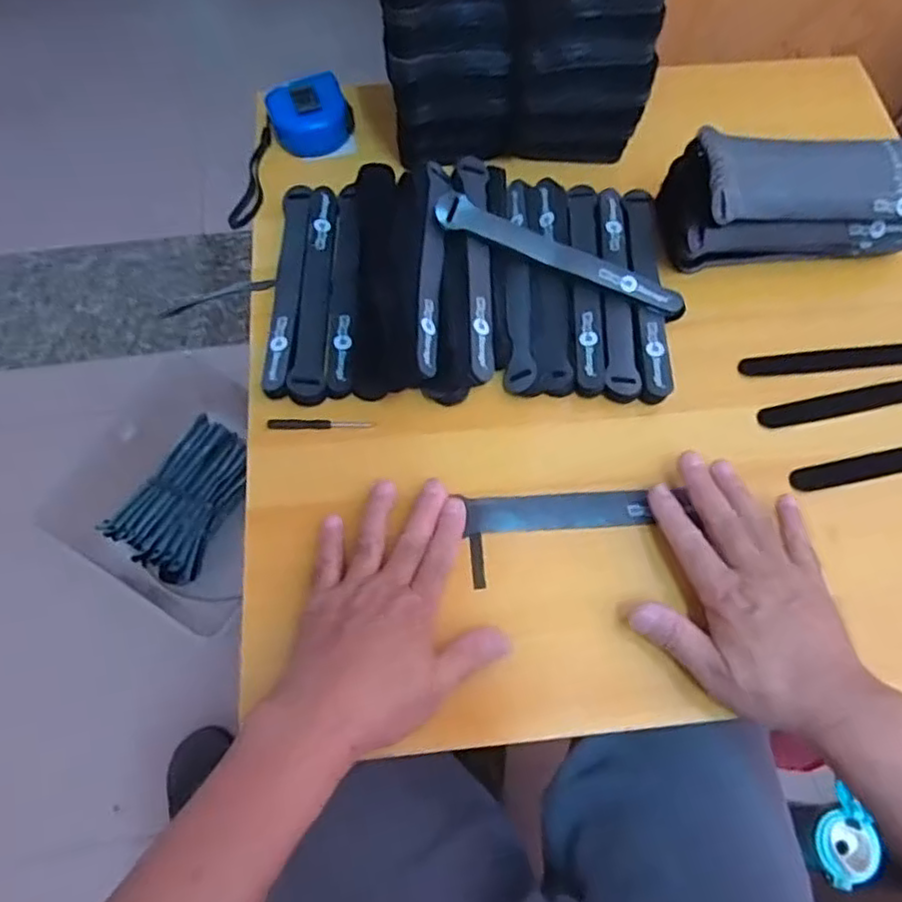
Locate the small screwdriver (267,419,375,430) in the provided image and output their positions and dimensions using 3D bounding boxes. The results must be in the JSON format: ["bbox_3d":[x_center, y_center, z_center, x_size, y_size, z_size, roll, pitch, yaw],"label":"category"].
[{"bbox_3d":[-0.096,-0.020,0.493,0.076,0.004,0.008,0,66,0],"label":"small screwdriver"}]

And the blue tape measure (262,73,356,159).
[{"bbox_3d":[-0.127,-0.302,0.602,0.070,0.032,0.060,-21,68,-9],"label":"blue tape measure"}]

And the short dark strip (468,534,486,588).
[{"bbox_3d":[0.018,0.075,0.458,0.009,0.005,0.037,-4,66,-2],"label":"short dark strip"}]

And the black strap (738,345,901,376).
[{"bbox_3d":[0.324,-0.072,0.523,0.194,0.005,0.024,-6,66,-3],"label":"black strap"}]

